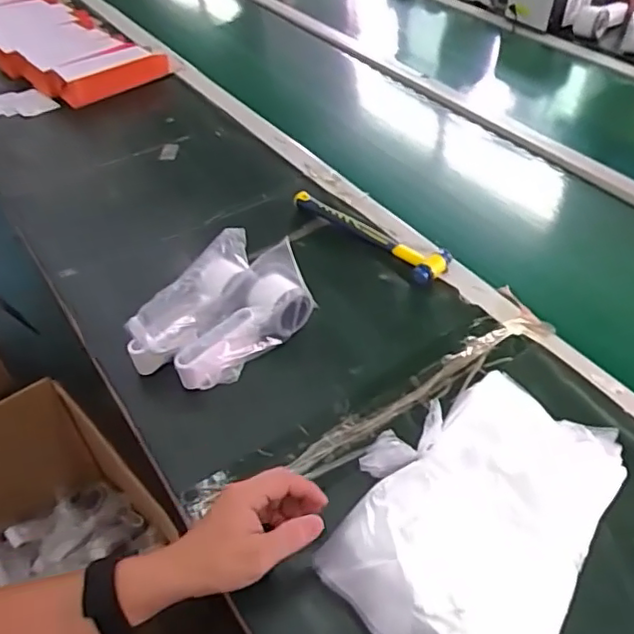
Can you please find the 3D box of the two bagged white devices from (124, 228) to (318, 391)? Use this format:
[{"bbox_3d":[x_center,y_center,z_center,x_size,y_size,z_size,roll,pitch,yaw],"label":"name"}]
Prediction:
[{"bbox_3d":[-0.106,-0.003,0.661,0.193,0.094,0.105,-33,53,-27],"label":"two bagged white devices"}]

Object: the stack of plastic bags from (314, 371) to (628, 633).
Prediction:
[{"bbox_3d":[0.120,0.165,0.502,0.196,0.067,0.254,26,52,25],"label":"stack of plastic bags"}]

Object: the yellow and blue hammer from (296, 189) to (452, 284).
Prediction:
[{"bbox_3d":[0.067,-0.115,0.804,0.240,0.023,0.056,35,56,30],"label":"yellow and blue hammer"}]

